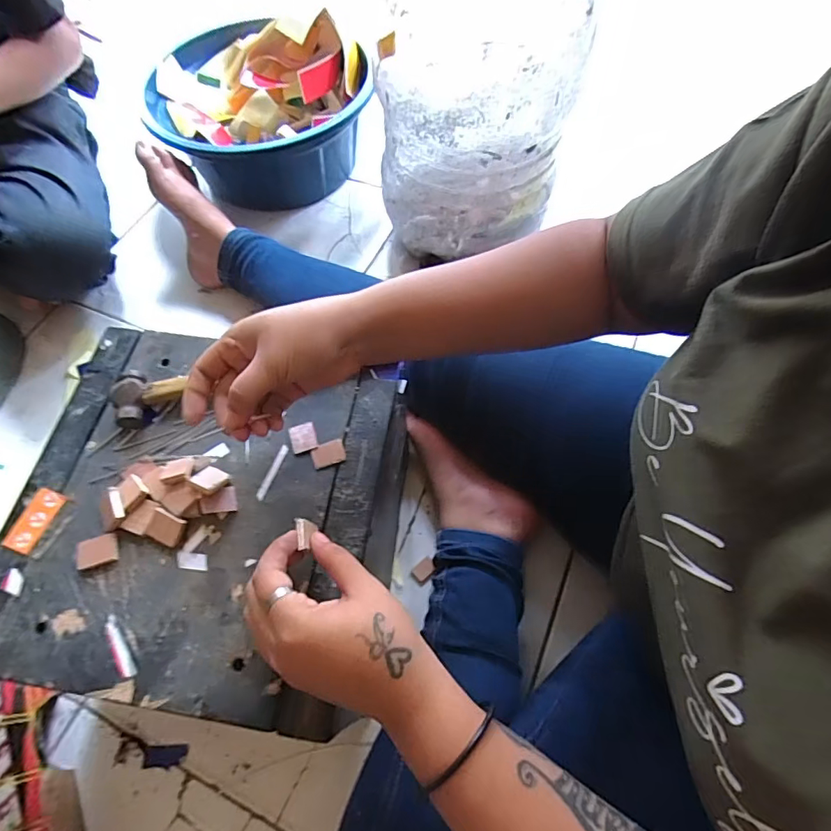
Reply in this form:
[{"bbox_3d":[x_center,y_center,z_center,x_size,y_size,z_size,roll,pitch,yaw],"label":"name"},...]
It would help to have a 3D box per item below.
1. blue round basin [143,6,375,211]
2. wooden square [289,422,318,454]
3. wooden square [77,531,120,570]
[{"bbox_3d":[-0.243,-0.494,0.799,0.327,0.140,0.376,-7,62,-2],"label":"blue round basin"},{"bbox_3d":[-0.089,0.016,0.382,0.020,0.004,0.024,-17,63,-7],"label":"wooden square"},{"bbox_3d":[-0.227,0.096,0.345,0.029,0.006,0.022,-16,63,-6],"label":"wooden square"}]

